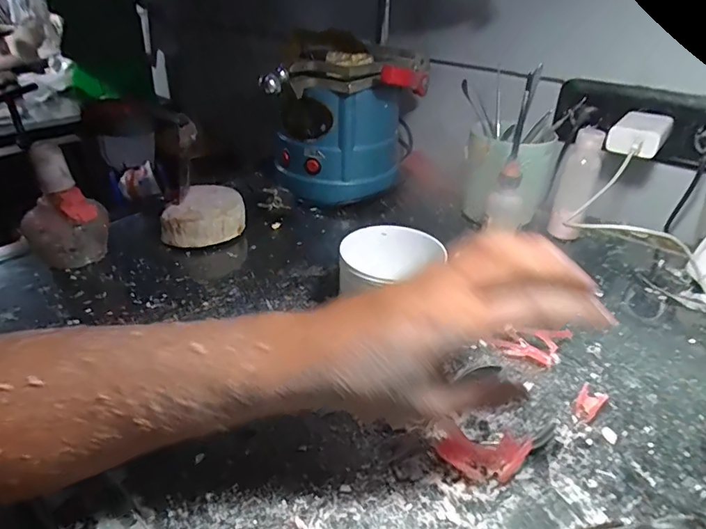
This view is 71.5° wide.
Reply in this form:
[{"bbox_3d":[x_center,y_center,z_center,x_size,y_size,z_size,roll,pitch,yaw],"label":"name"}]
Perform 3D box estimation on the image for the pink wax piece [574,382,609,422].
[{"bbox_3d":[0.173,0.101,0.358,0.017,0.008,0.034,24,38,31],"label":"pink wax piece"}]

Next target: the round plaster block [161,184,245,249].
[{"bbox_3d":[-0.162,-0.053,0.559,0.076,0.044,0.090,10,33,13],"label":"round plaster block"}]

